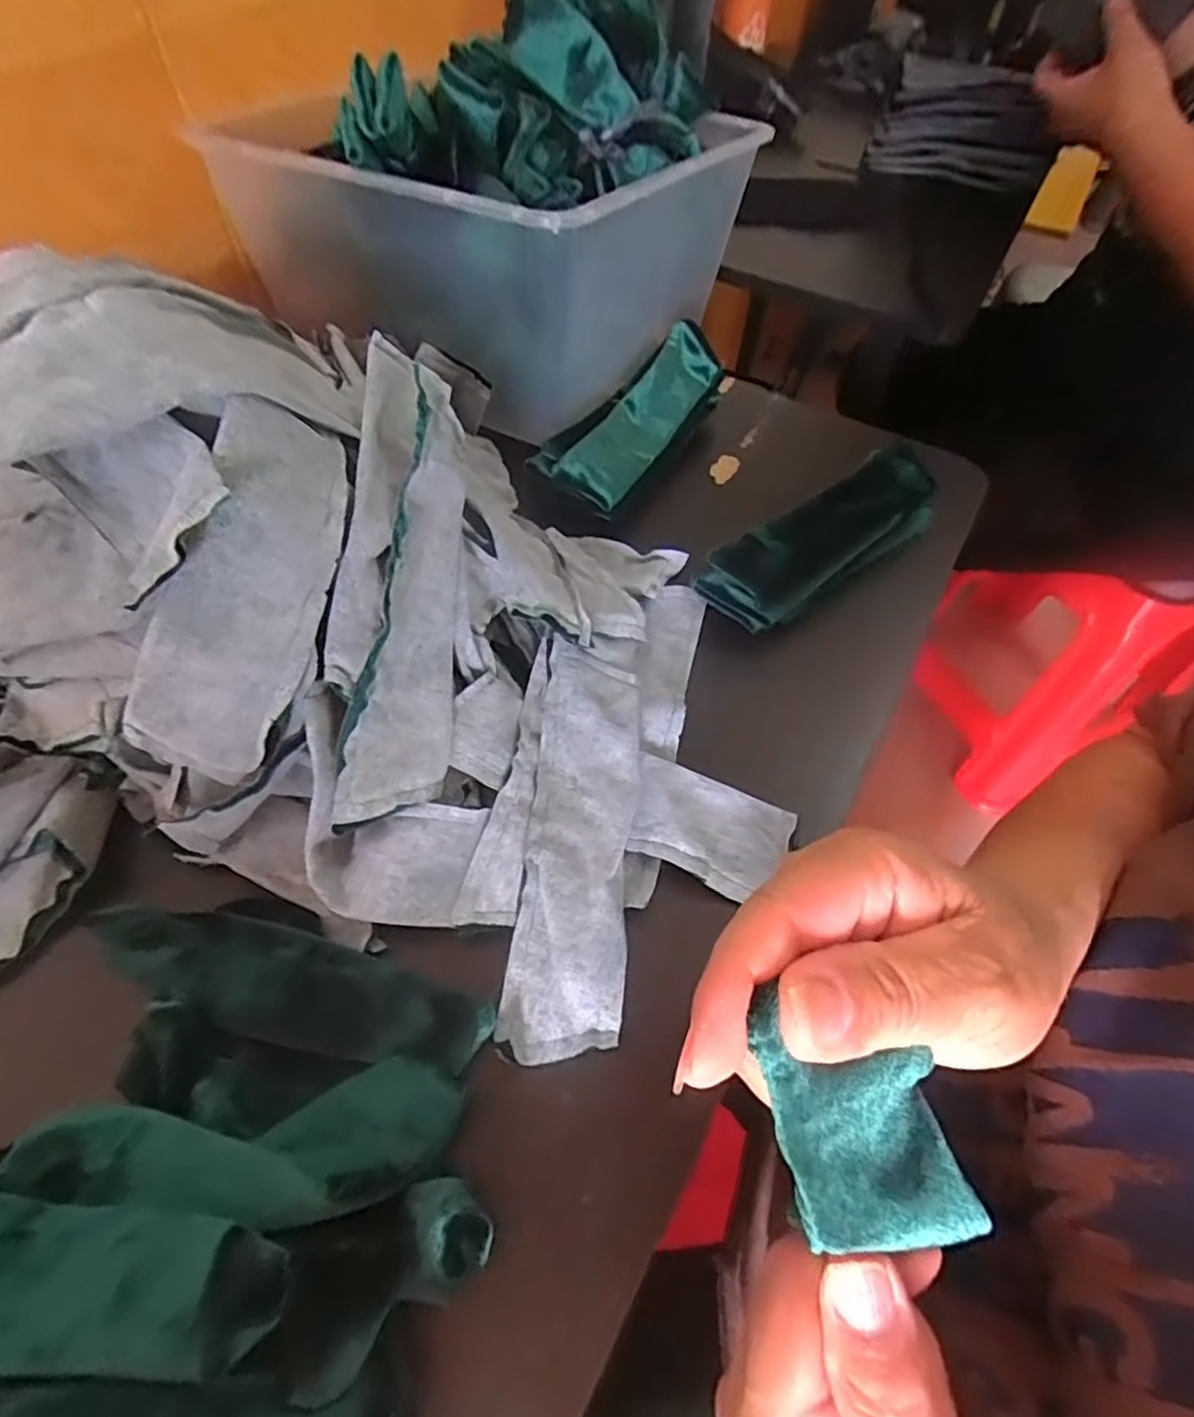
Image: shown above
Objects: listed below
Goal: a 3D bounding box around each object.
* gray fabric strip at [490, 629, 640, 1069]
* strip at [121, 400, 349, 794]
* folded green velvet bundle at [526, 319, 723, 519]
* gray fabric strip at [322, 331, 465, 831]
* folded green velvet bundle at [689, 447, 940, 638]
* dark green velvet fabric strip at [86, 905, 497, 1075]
[{"bbox_3d":[-0.008,0.052,0.312,0.048,0.012,0.188,6,56,1],"label":"gray fabric strip"},{"bbox_3d":[-0.135,-0.045,0.262,0.028,0.051,0.144,9,83,51],"label":"strip"},{"bbox_3d":[0.030,-0.202,0.465,0.059,0.033,0.173,27,59,15],"label":"folded green velvet bundle"},{"bbox_3d":[-0.088,-0.066,0.313,0.045,0.065,0.231,1,81,-1],"label":"gray fabric strip"},{"bbox_3d":[0.144,-0.104,0.412,0.178,0.044,0.050,-35,64,-23],"label":"folded green velvet bundle"},{"bbox_3d":[-0.123,0.111,0.273,0.158,0.019,0.039,15,57,8],"label":"dark green velvet fabric strip"}]

